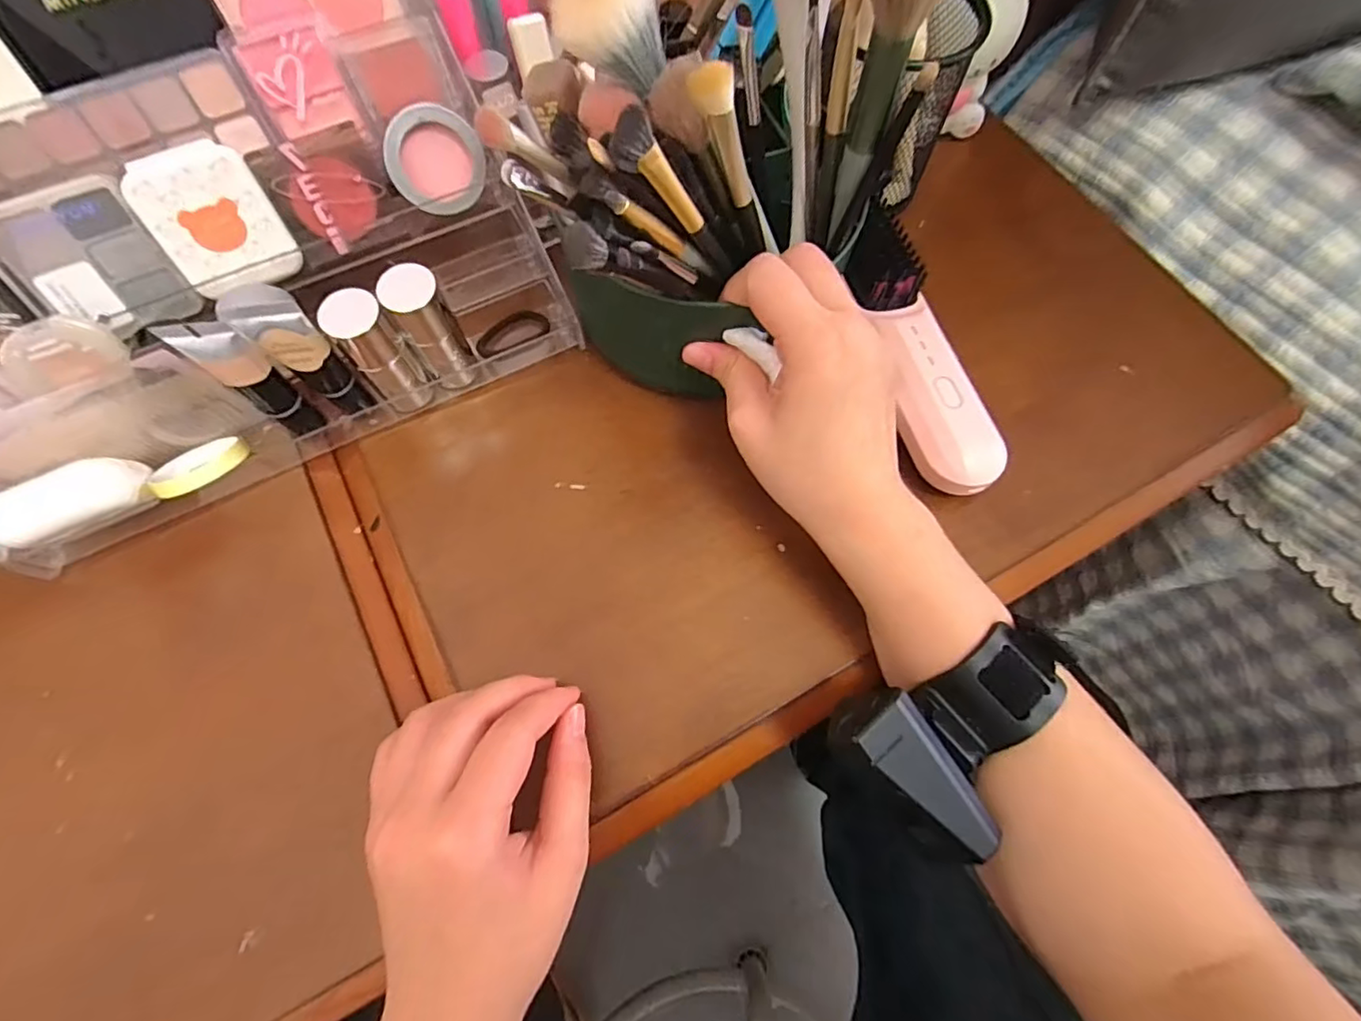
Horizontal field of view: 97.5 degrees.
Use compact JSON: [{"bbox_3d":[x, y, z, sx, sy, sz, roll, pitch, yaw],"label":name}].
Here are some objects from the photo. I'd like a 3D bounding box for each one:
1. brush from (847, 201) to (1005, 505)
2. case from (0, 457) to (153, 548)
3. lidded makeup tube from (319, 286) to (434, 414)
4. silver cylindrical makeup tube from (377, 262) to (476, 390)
[{"bbox_3d":[0.124,-0.081,0.319,0.040,0.048,0.153,-15,68,-6],"label":"brush"},{"bbox_3d":[-0.279,-0.006,0.273,0.057,0.018,0.025,-33,113,-26],"label":"case"},{"bbox_3d":[-0.146,-0.073,0.295,0.022,0.076,0.023,-39,72,-15],"label":"lidded makeup tube"},{"bbox_3d":[-0.123,-0.086,0.300,0.023,0.077,0.020,-27,69,-11],"label":"silver cylindrical makeup tube"}]

